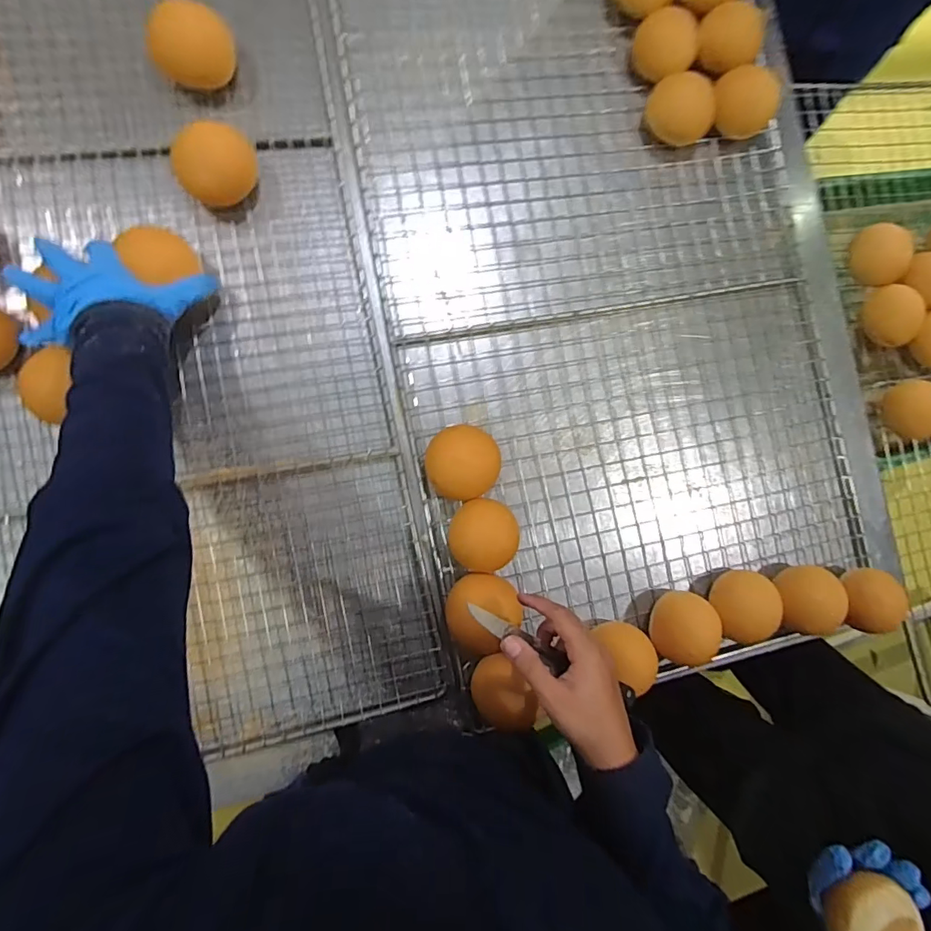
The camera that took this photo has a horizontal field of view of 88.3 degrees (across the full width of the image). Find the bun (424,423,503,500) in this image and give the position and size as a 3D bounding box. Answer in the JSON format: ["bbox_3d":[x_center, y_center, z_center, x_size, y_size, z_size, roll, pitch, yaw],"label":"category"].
[{"bbox_3d":[-0.003,-0.003,0.523,0.077,0.033,0.076,1,86,-9],"label":"bun"}]

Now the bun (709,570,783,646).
[{"bbox_3d":[0.317,0.162,0.551,0.062,0.046,0.077,24,83,-7],"label":"bun"}]

